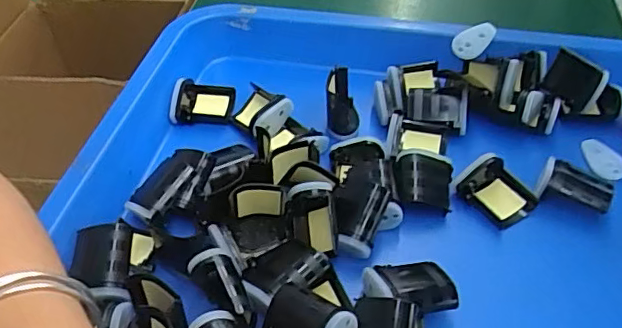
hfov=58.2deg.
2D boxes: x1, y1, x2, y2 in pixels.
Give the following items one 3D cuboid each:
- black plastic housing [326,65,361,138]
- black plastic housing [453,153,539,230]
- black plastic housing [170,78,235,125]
[{"bbox_3d":[0.022,-0.043,0.392,0.022,0.034,0.038,2,47,2],"label":"black plastic housing"},{"bbox_3d":[0.116,0.015,0.349,0.033,0.018,0.042,-31,54,-25],"label":"black plastic housing"},{"bbox_3d":[-0.080,-0.044,0.414,0.044,0.013,0.035,16,55,-8],"label":"black plastic housing"}]

